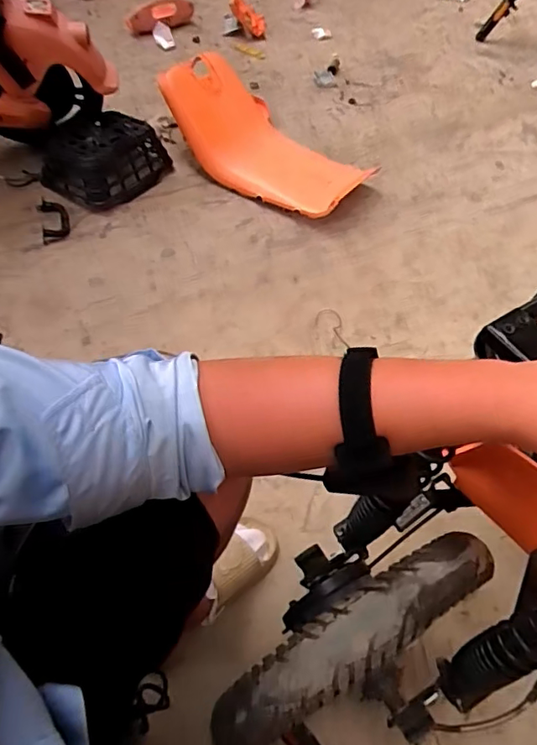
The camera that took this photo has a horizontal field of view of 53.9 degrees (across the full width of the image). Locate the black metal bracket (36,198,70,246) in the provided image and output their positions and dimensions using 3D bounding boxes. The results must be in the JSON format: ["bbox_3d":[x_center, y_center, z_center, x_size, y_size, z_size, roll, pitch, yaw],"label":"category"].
[{"bbox_3d":[-0.548,-0.391,1.349,0.070,0.020,0.143,-15,56,-16],"label":"black metal bracket"}]

